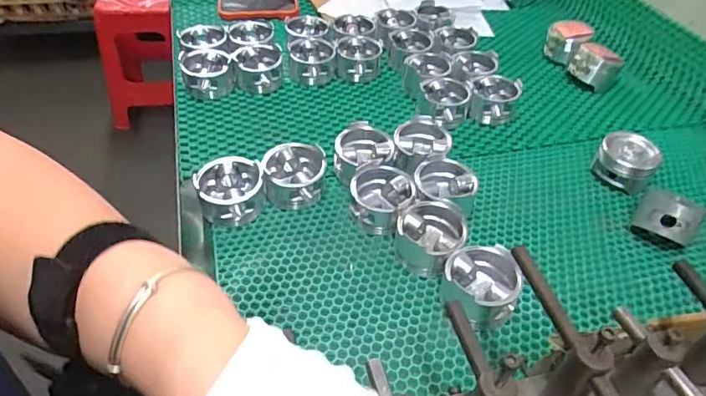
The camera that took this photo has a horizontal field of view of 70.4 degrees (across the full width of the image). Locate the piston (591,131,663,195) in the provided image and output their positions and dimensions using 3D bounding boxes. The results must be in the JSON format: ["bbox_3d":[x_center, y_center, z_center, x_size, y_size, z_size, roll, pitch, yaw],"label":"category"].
[{"bbox_3d":[0.378,-0.048,0.700,0.072,0.064,0.072,34,51,26],"label":"piston"}]

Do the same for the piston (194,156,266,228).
[{"bbox_3d":[-0.150,-0.010,0.615,0.077,0.055,0.078,3,44,-3],"label":"piston"}]

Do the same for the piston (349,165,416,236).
[{"bbox_3d":[0.035,0.002,0.622,0.074,0.049,0.079,3,44,-3],"label":"piston"}]

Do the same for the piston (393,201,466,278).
[{"bbox_3d":[0.089,0.045,0.584,0.077,0.053,0.079,3,44,-3],"label":"piston"}]

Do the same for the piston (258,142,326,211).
[{"bbox_3d":[-0.074,-0.029,0.638,0.076,0.059,0.084,7,44,2],"label":"piston"}]

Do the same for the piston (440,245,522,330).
[{"bbox_3d":[0.132,0.096,0.533,0.075,0.051,0.086,11,45,6],"label":"piston"}]

